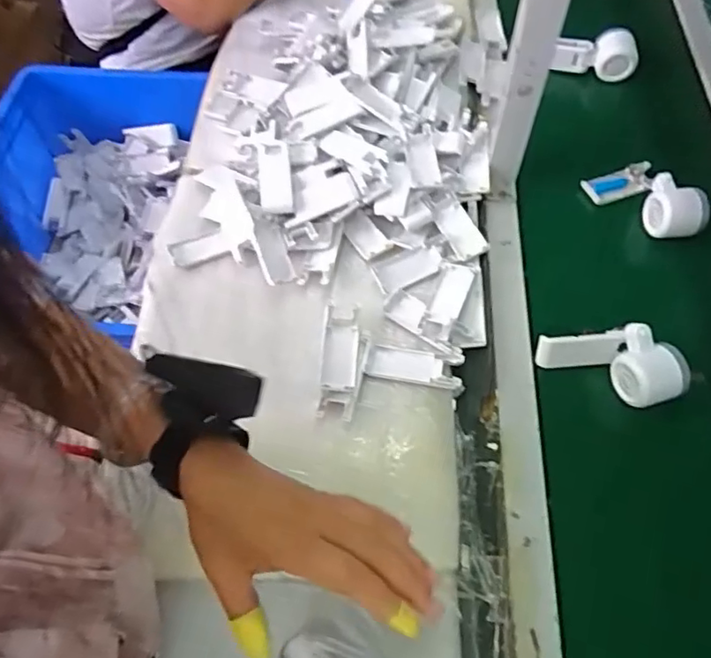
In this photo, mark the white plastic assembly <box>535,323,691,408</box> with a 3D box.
[{"bbox_3d":[0.275,0.032,0.614,0.144,0.053,0.064,29,65,14],"label":"white plastic assembly"}]

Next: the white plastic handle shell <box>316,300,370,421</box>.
[{"bbox_3d":[-0.013,0.033,0.620,0.048,0.018,0.127,5,61,2],"label":"white plastic handle shell"}]

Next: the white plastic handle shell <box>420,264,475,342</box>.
[{"bbox_3d":[0.106,-0.032,0.659,0.035,0.011,0.105,20,63,10],"label":"white plastic handle shell"}]

